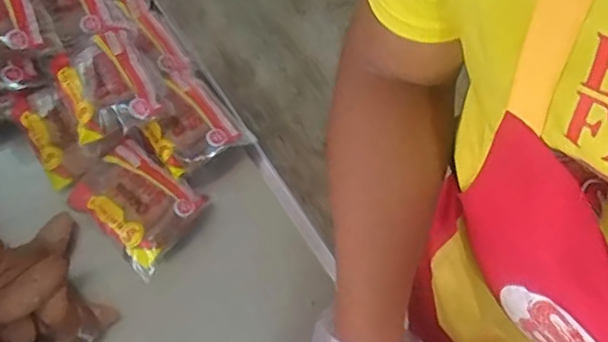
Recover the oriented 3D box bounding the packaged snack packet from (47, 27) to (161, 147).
[{"bbox_3d":[-0.234,-0.101,0.690,0.102,0.043,0.124,-25,71,-8],"label":"packaged snack packet"}]

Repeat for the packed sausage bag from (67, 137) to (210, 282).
[{"bbox_3d":[-0.196,0.038,0.673,0.131,0.036,0.111,34,74,13],"label":"packed sausage bag"}]

